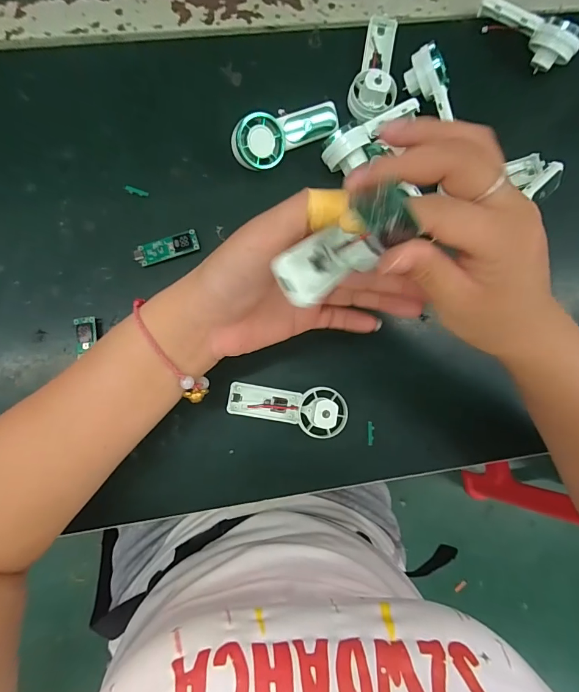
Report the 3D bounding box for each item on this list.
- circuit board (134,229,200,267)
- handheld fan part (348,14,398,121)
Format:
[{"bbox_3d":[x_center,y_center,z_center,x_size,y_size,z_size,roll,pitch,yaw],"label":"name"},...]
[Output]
[{"bbox_3d":[-0.101,-0.080,0.322,0.051,0.006,0.019,-19,88,-6],"label":"circuit board"},{"bbox_3d":[0.076,-0.239,0.332,0.038,0.032,0.099,11,86,-4],"label":"handheld fan part"}]

